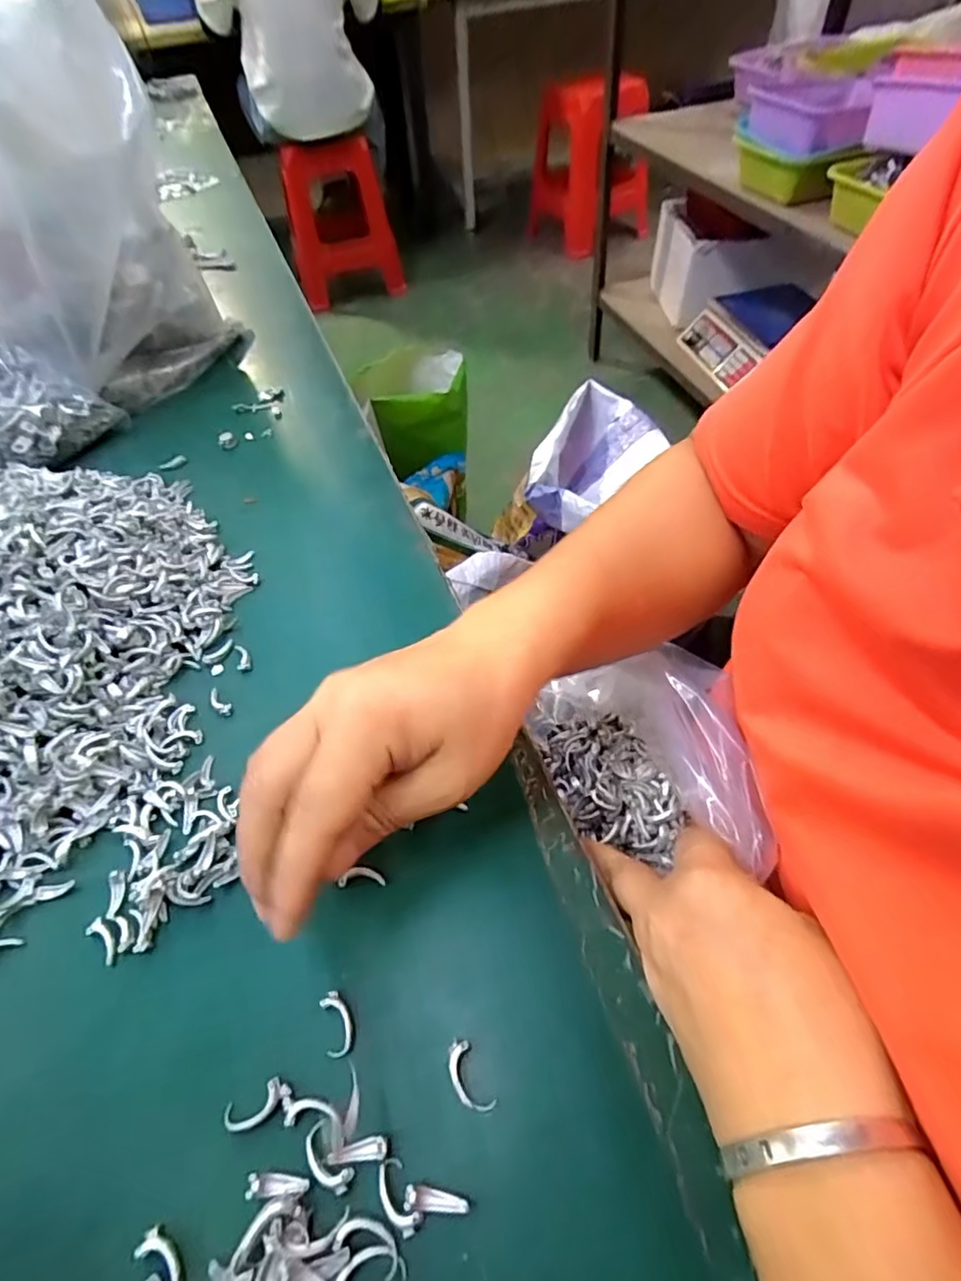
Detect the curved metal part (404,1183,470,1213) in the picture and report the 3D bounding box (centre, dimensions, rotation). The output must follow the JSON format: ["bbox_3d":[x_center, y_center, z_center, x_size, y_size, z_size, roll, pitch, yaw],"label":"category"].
[{"bbox_3d":[-0.014,0.180,0.188,0.020,0.004,0.006,0,52,4],"label":"curved metal part"}]

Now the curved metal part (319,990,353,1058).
[{"bbox_3d":[-0.054,0.144,0.220,0.011,0.004,0.021,-15,53,-8],"label":"curved metal part"}]

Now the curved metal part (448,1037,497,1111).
[{"bbox_3d":[-0.005,0.155,0.207,0.011,0.004,0.024,-26,55,-15],"label":"curved metal part"}]

